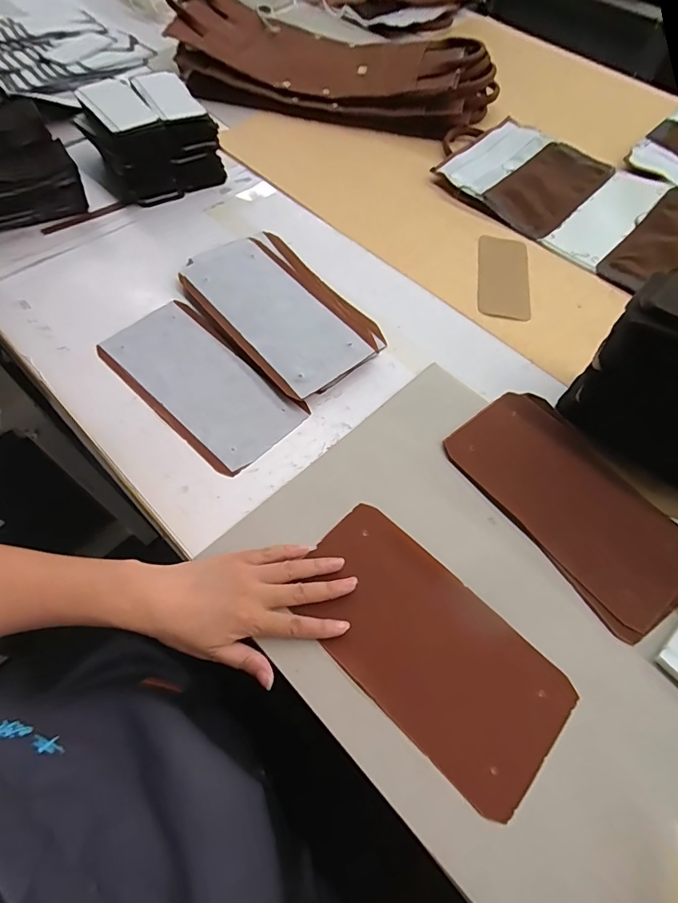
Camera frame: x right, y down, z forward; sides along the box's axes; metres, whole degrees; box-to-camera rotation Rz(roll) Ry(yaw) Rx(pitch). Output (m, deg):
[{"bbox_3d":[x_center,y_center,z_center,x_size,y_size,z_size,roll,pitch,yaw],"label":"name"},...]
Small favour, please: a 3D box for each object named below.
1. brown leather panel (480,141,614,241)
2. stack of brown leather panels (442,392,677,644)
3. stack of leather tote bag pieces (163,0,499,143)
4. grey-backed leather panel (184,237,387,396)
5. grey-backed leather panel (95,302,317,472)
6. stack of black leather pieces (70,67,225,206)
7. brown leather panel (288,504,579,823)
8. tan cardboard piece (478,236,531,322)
[{"bbox_3d":[0.352,-0.443,0.754,0.123,0.015,0.264,40,66,18],"label":"brown leather panel"},{"bbox_3d":[0.248,0.049,0.481,0.143,0.014,0.260,-32,67,-19],"label":"stack of brown leather panels"},{"bbox_3d":[-0.015,-0.734,0.847,0.608,0.080,0.244,12,60,4],"label":"stack of leather tote bag pieces"},{"bbox_3d":[-0.073,-0.187,0.583,0.160,0.025,0.266,-36,68,-20],"label":"grey-backed leather panel"},{"bbox_3d":[-0.164,-0.085,0.533,0.250,0.007,0.123,40,66,18],"label":"grey-backed leather panel"},{"bbox_3d":[-0.291,-0.483,0.696,0.166,0.101,0.165,-29,66,-18],"label":"stack of black leather pieces"},{"bbox_3d":[0.074,0.167,0.400,0.247,0.007,0.128,41,67,19],"label":"brown leather panel"},{"bbox_3d":[0.237,-0.255,0.649,0.071,0.006,0.167,9,60,3],"label":"tan cardboard piece"}]

